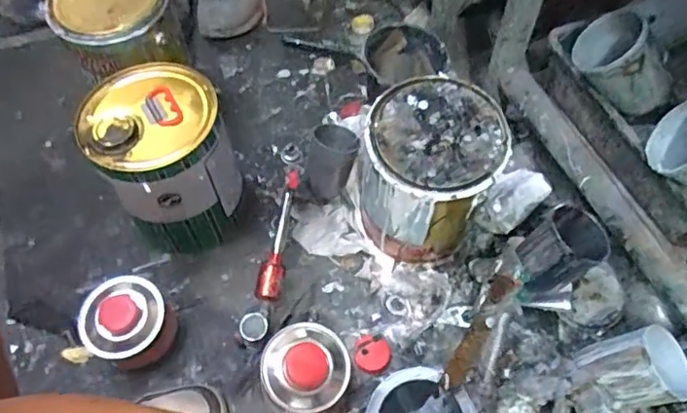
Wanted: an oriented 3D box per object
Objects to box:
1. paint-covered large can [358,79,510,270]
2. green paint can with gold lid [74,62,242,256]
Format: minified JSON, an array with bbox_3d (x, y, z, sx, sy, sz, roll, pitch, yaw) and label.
[{"bbox_3d":[0.107,-0.026,0.732,0.159,0.226,0.153,0,58,0],"label":"paint-covered large can"},{"bbox_3d":[-0.235,-0.055,0.764,0.157,0.225,0.172,0,58,0],"label":"green paint can with gold lid"}]

